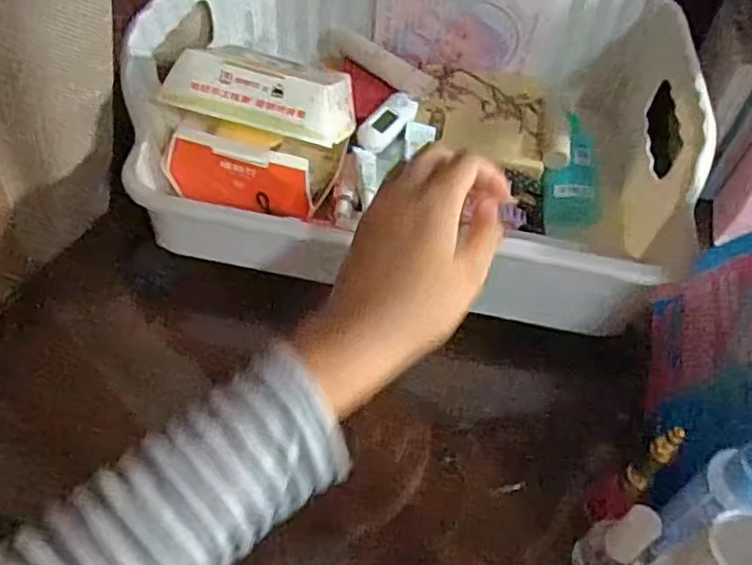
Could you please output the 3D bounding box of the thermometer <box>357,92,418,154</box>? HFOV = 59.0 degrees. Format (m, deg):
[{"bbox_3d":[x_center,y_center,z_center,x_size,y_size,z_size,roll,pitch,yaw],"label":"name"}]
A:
[{"bbox_3d":[0.010,-0.127,0.528,0.026,0.008,0.059,31,71,20],"label":"thermometer"}]

